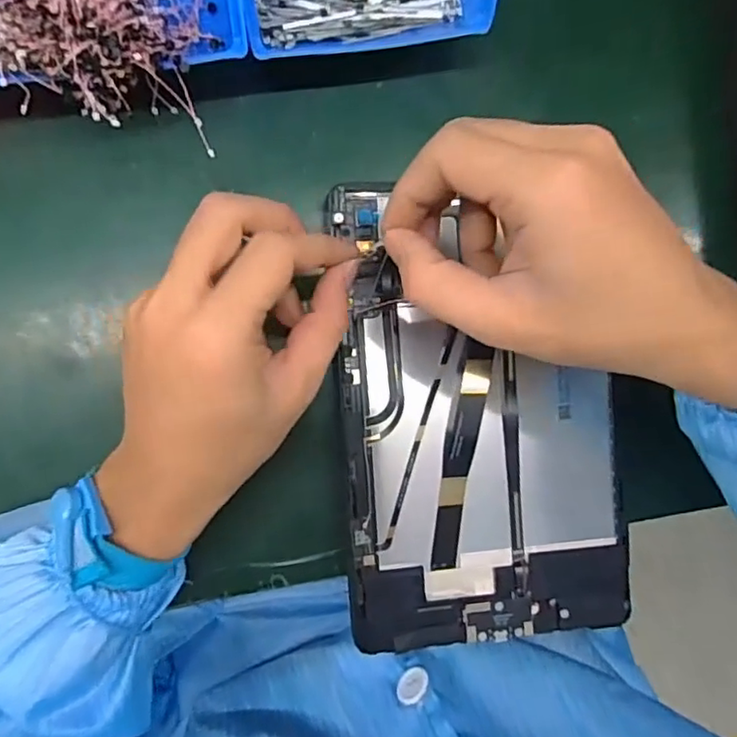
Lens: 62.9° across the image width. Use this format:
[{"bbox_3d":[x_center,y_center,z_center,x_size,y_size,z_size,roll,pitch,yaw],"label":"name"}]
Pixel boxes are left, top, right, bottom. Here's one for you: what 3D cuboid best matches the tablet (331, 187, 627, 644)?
[{"bbox_3d":[0.060,0.026,0.316,0.146,0.013,0.233,-4,93,-3],"label":"tablet"}]

